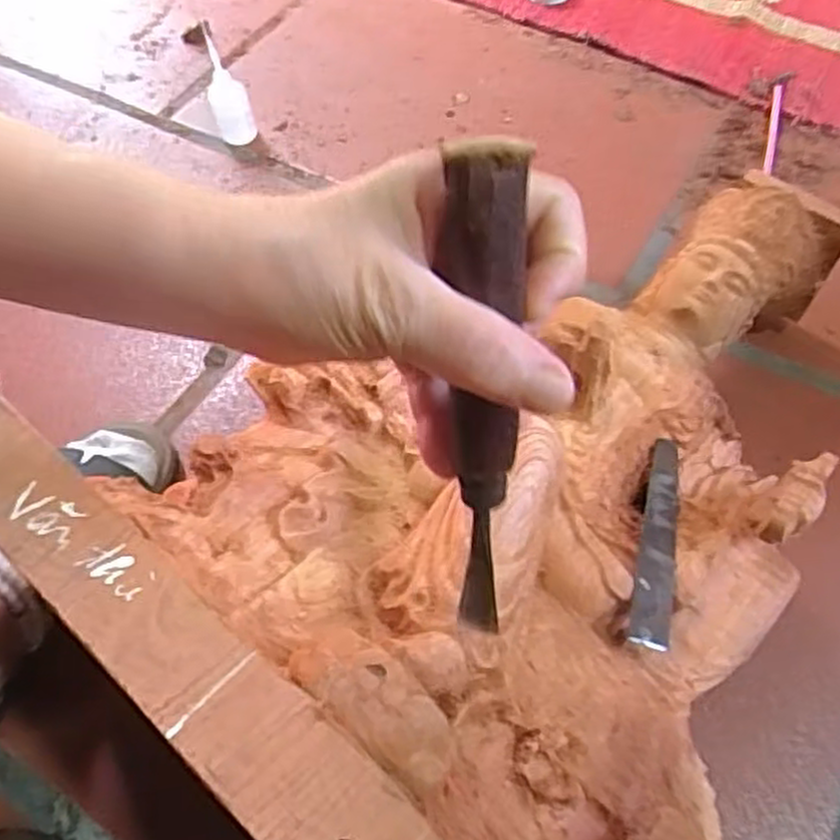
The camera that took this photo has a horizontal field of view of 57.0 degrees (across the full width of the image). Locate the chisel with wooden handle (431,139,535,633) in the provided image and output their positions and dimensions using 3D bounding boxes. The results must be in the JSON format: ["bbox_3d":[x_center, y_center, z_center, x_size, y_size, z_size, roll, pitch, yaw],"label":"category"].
[{"bbox_3d":[0.018,-0.002,0.250,0.023,0.168,0.020,1,27,3],"label":"chisel with wooden handle"}]

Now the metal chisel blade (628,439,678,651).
[{"bbox_3d":[0.126,0.060,0.407,0.019,0.009,0.139,18,45,8],"label":"metal chisel blade"}]

